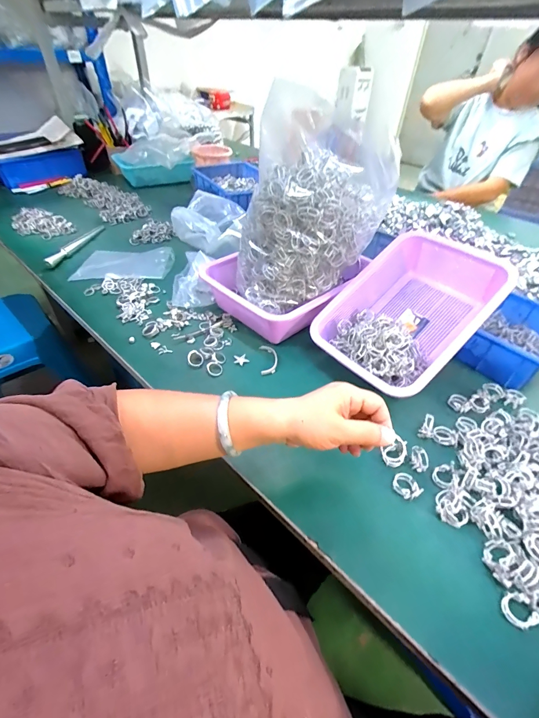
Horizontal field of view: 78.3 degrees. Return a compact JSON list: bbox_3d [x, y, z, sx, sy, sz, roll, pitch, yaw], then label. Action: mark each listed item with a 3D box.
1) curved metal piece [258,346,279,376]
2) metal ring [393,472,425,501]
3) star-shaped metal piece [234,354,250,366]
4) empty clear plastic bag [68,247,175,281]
[{"bbox_3d":[-0.001,-0.002,0.546,0.028,0.015,0.069,-1,43,-5],"label":"curved metal piece"},{"bbox_3d":[0.161,0.148,0.389,0.027,0.013,0.031,-1,44,-4],"label":"metal ring"},{"bbox_3d":[-0.046,0.002,0.544,0.025,0.007,0.020,-1,43,-5],"label":"star-shaped metal piece"},{"bbox_3d":[-0.323,-0.220,0.754,0.197,0.016,0.148,-2,44,-5],"label":"empty clear plastic bag"}]

